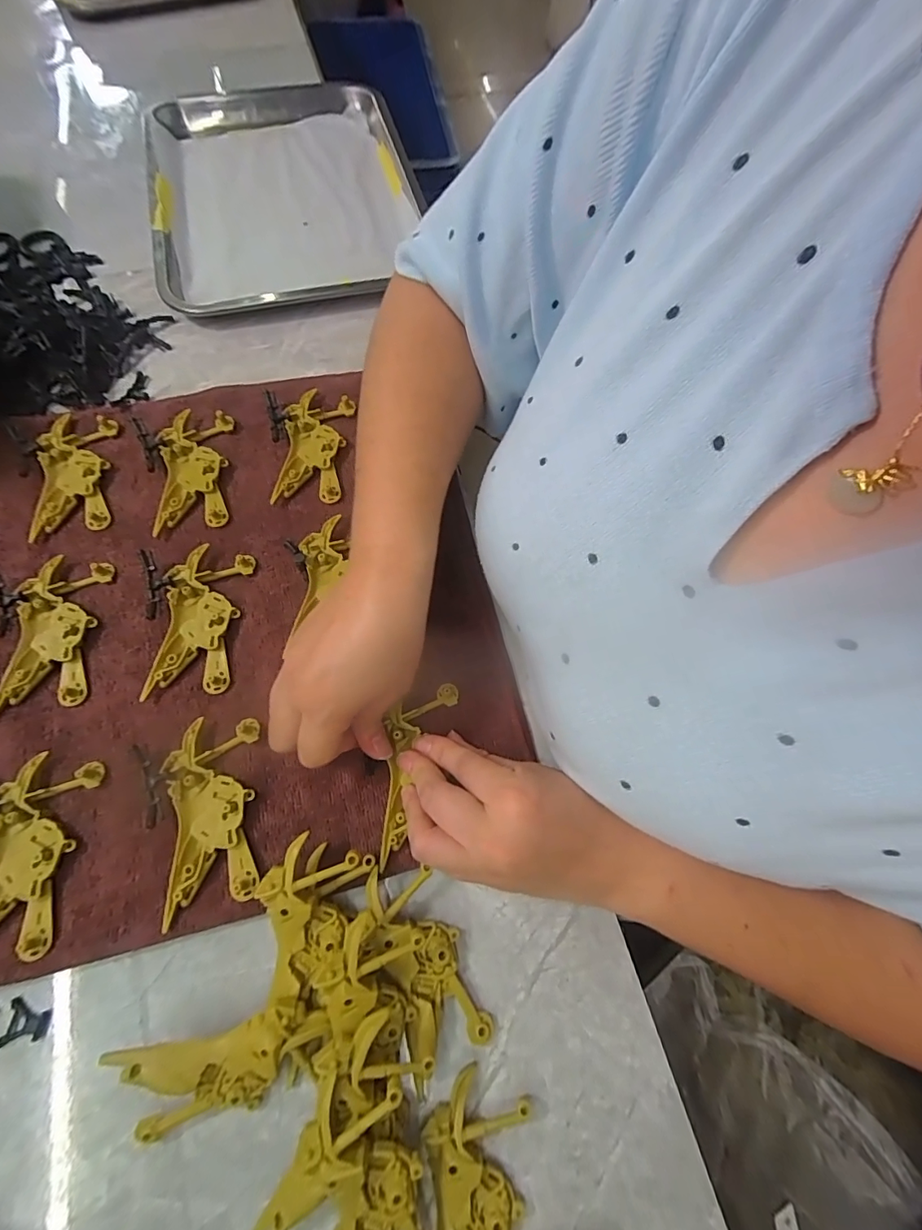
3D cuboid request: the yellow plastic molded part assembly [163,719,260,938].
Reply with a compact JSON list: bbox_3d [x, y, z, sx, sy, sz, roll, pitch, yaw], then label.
[{"bbox_3d":[-0.144,0.114,0.269,0.049,0.009,0.098,-7,69,-6],"label":"yellow plastic molded part assembly"}]

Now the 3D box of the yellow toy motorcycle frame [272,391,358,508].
[{"bbox_3d":[-0.116,-0.132,0.365,0.049,0.014,0.098,4,68,-1],"label":"yellow toy motorcycle frame"}]

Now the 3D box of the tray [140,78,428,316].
[{"bbox_3d":[-0.176,-0.437,0.477,0.267,0.026,0.337,-14,70,-8],"label":"tray"}]

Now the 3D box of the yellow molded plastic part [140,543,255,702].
[{"bbox_3d":[-0.174,0.003,0.310,0.048,0.010,0.099,3,69,-2],"label":"yellow molded plastic part"}]

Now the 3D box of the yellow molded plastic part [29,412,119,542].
[{"bbox_3d":[-0.288,-0.107,0.345,0.048,0.013,0.100,-9,69,-7],"label":"yellow molded plastic part"}]

